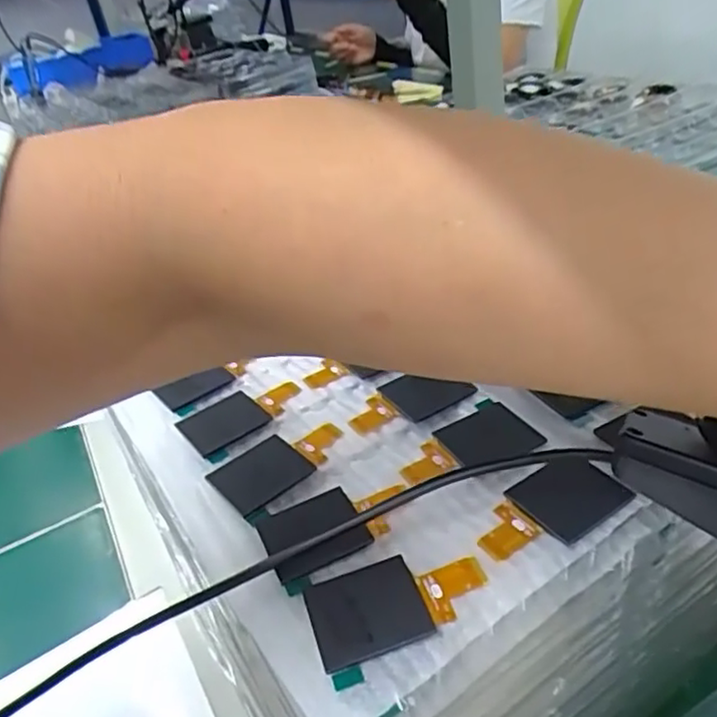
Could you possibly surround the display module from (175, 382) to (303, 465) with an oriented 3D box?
[{"bbox_3d":[-0.047,0.023,0.267,0.049,0.004,0.033,-29,38,-27],"label":"display module"}]

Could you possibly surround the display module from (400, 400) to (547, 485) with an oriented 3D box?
[{"bbox_3d":[0.041,0.034,0.236,0.049,0.004,0.027,-30,39,-25],"label":"display module"}]

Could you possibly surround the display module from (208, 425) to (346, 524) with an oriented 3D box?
[{"bbox_3d":[-0.029,0.039,0.240,0.049,0.005,0.032,-33,40,-29],"label":"display module"}]

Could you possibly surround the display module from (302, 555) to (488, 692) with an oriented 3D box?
[{"bbox_3d":[0.010,0.070,0.187,0.051,0.005,0.031,-24,37,-18],"label":"display module"}]

